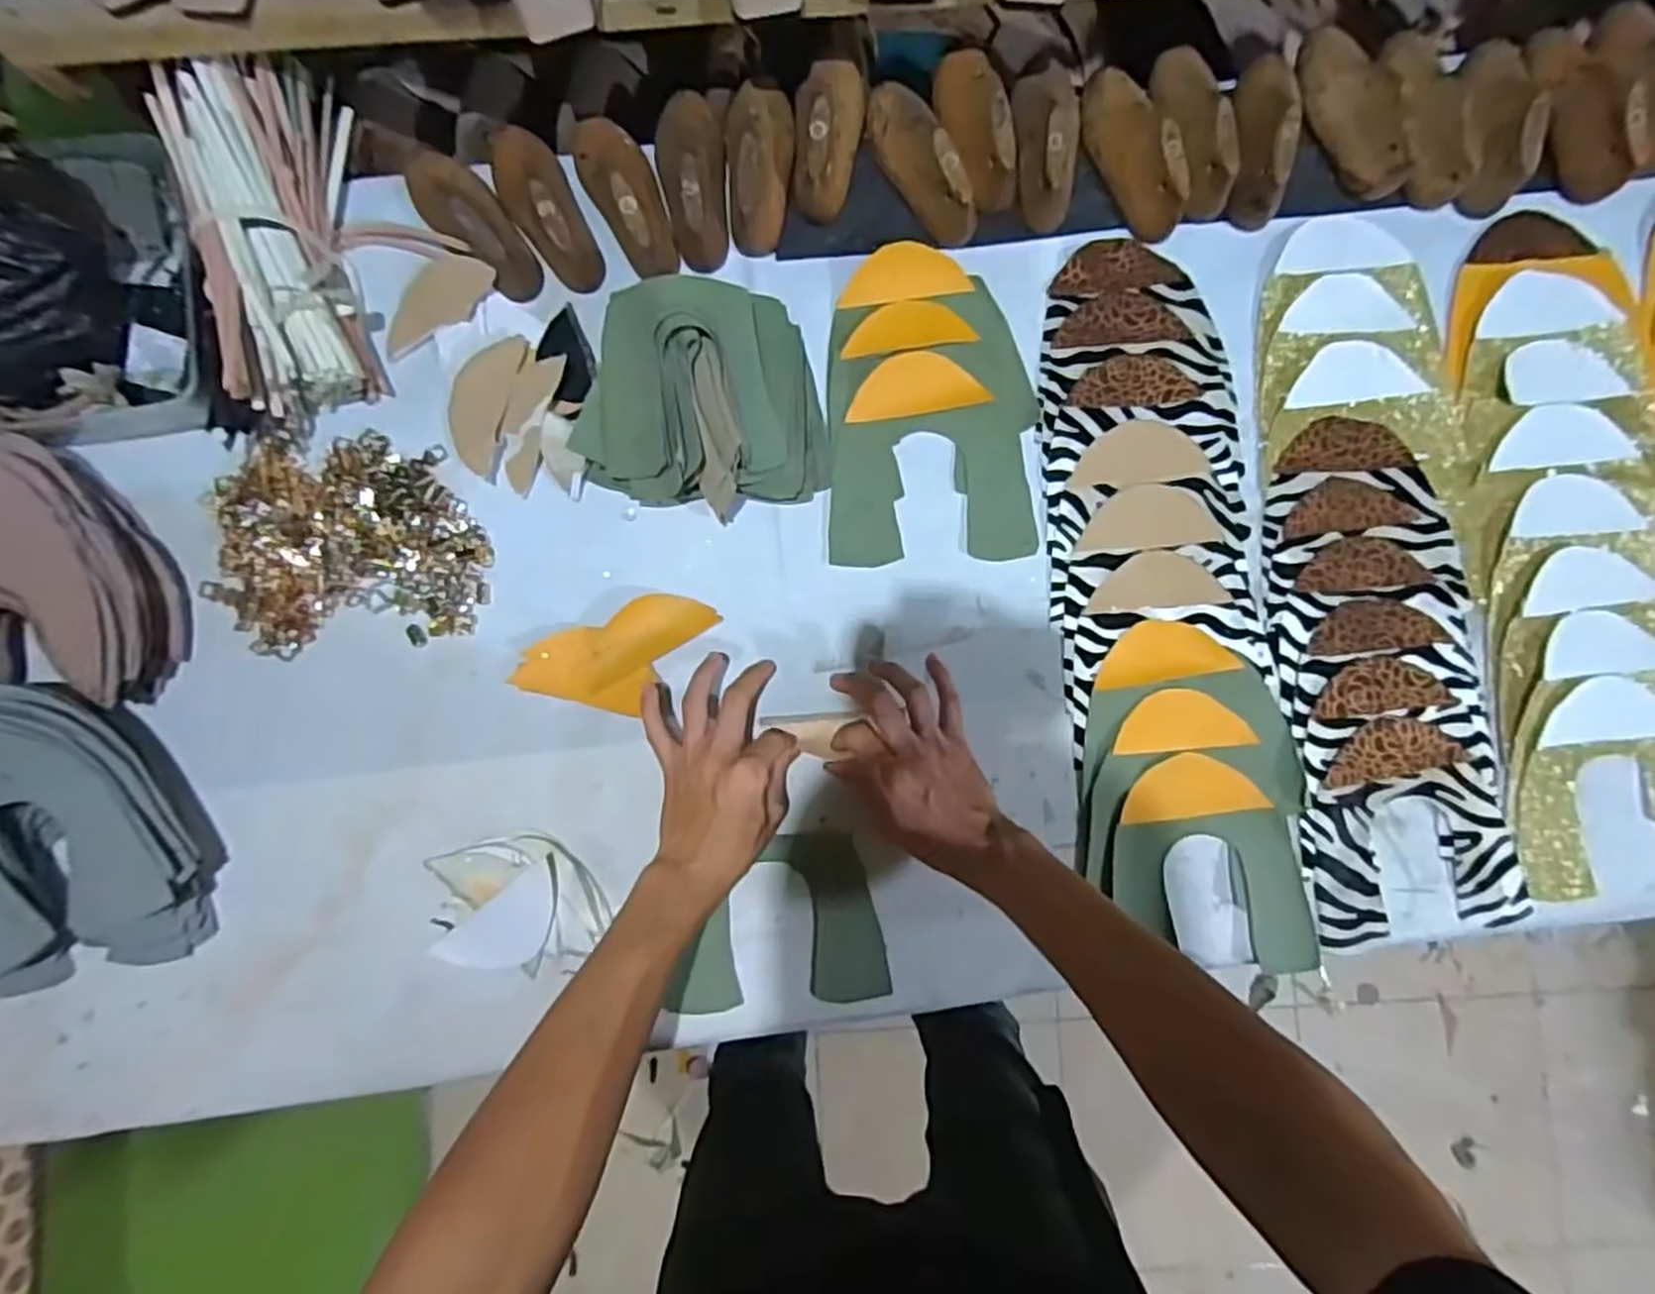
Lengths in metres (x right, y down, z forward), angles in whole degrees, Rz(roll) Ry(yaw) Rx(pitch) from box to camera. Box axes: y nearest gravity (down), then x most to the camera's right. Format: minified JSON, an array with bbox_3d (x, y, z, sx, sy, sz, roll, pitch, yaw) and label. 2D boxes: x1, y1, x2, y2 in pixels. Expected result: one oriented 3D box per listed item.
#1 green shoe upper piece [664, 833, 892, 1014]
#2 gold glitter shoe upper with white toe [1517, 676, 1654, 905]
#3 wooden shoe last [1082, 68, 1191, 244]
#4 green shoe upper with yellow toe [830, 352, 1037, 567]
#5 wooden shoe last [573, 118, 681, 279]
[{"bbox_3d":[-0.034,0.200,0.565,0.149,0.007,0.118,-4,86,0],"label":"green shoe upper piece"},{"bbox_3d":[0.592,0.106,0.576,0.152,0.013,0.161,1,86,0],"label":"gold glitter shoe upper with white toe"},{"bbox_3d":[0.230,-0.377,0.585,0.039,0.055,0.132,-23,86,-2],"label":"wooden shoe last"},{"bbox_3d":[0.079,-0.141,0.588,0.150,0.019,0.150,-3,86,0],"label":"green shoe upper with yellow toe"},{"bbox_3d":[-0.155,-0.349,0.582,0.050,0.048,0.146,-25,87,-2],"label":"wooden shoe last"}]

